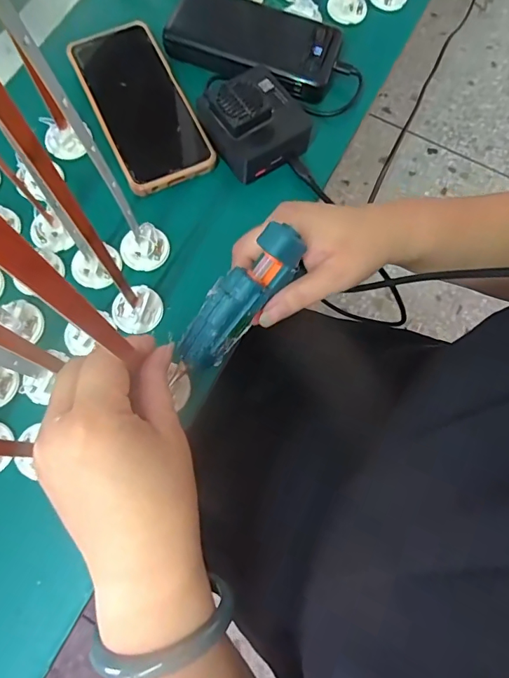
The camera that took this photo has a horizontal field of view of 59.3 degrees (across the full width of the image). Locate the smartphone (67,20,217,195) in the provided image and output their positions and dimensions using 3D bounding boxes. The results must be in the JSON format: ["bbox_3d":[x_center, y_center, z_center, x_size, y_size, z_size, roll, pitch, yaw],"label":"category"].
[{"bbox_3d":[-0.101,-0.207,0.392,0.077,0.009,0.160,-25,77,-8],"label":"smartphone"}]

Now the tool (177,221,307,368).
[{"bbox_3d":[-0.009,-0.026,0.294,0.028,0.033,0.105,43,101,10],"label":"tool"}]

